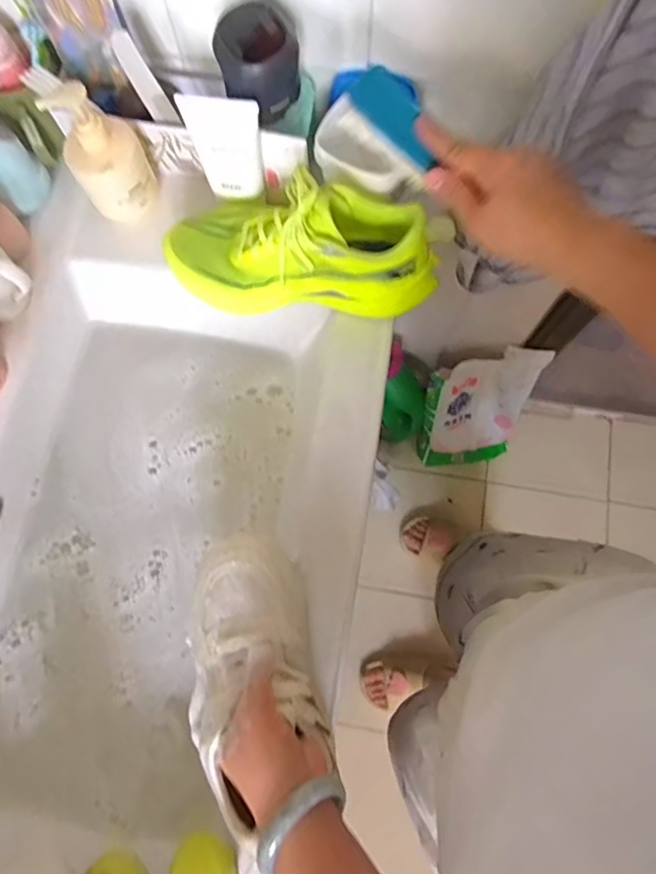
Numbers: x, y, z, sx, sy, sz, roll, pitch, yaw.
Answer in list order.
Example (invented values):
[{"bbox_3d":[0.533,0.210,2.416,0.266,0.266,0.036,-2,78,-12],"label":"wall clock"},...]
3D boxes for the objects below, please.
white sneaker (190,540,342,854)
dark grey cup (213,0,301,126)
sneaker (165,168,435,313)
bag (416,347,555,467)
[{"bbox_3d":[-0.061,0.187,0.441,0.099,0.077,0.202,-13,75,-3],"label":"white sneaker"},{"bbox_3d":[-0.063,-0.344,0.510,0.064,0.078,0.071,-40,78,-9],"label":"dark grey cup"},{"bbox_3d":[-0.025,-0.204,0.542,0.260,0.114,0.109,3,75,2],"label":"sneaker"},{"bbox_3d":[0.335,-0.063,1.218,0.233,0.367,0.090,-4,53,0],"label":"bag"}]

